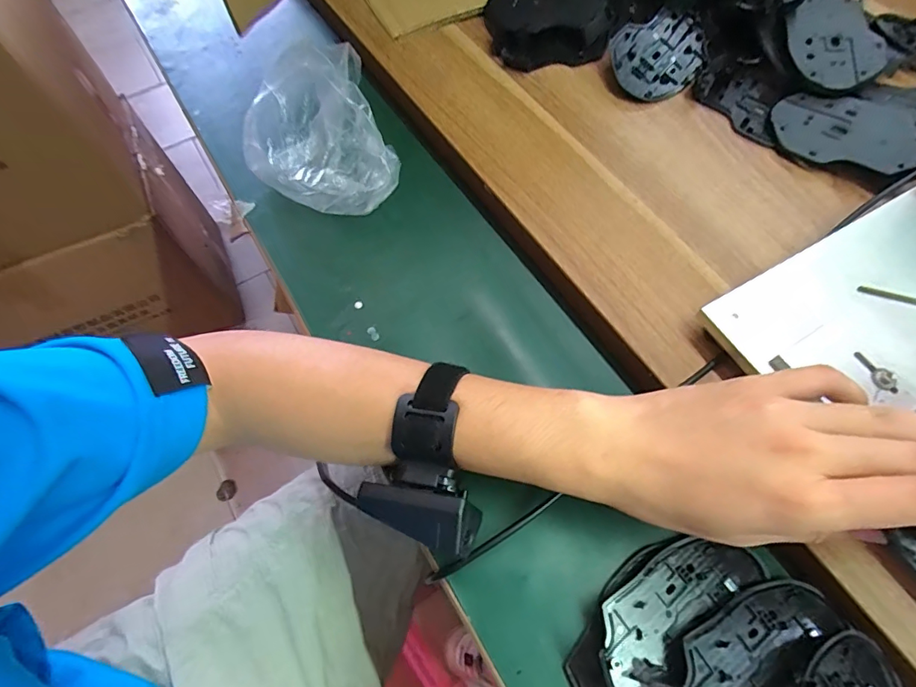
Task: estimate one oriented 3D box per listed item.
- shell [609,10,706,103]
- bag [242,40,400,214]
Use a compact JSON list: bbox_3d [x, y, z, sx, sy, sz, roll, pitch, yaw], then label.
[{"bbox_3d":[0.189,-0.274,0.449,0.079,0.020,0.108,27,68,13],"label":"shell"},{"bbox_3d":[-0.111,-0.163,0.390,0.118,0.080,0.120,-26,67,-11],"label":"bag"}]

